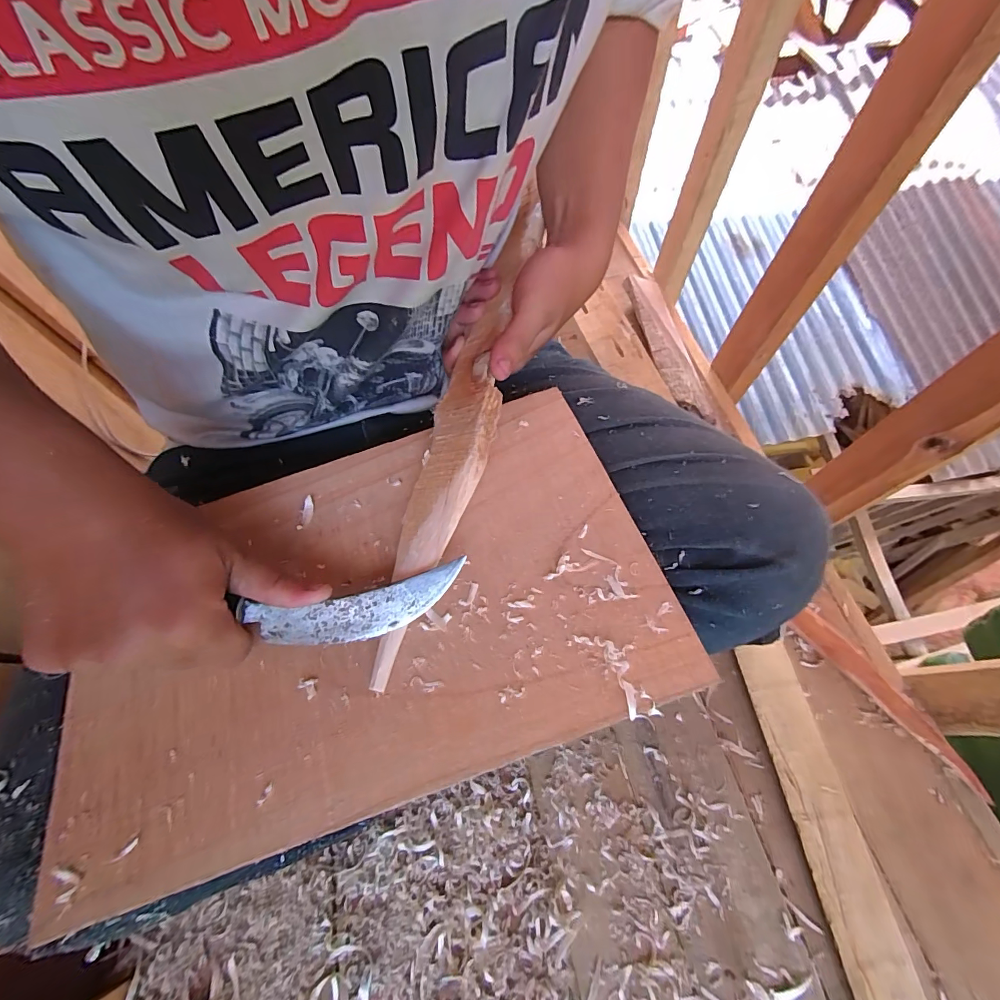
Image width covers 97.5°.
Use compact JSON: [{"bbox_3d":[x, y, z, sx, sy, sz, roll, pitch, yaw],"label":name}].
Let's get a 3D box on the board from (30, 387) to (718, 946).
[{"bbox_3d":[-0.078,0.056,0.247,0.317,0.017,0.199,-18,64,-6],"label":"board"}]

